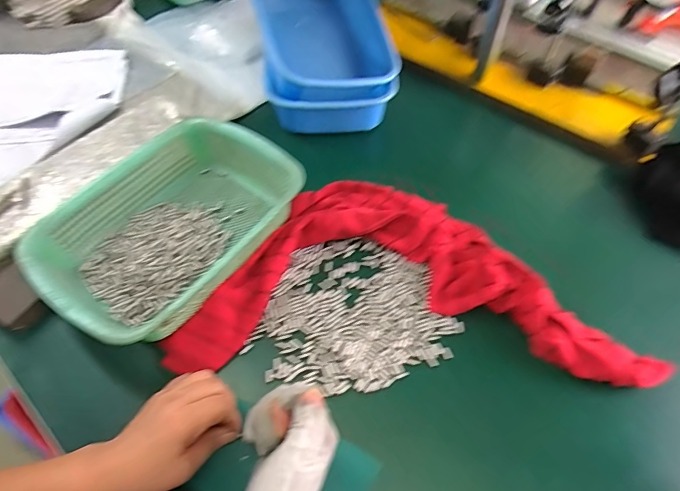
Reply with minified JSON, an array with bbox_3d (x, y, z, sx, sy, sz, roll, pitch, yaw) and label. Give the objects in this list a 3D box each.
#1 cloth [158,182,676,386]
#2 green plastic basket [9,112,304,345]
[{"bbox_3d":[0.079,0.029,0.511,0.518,0.042,0.254,2,56,1],"label":"cloth"},{"bbox_3d":[-0.200,-0.021,0.510,0.207,0.081,0.292,30,60,18],"label":"green plastic basket"}]

